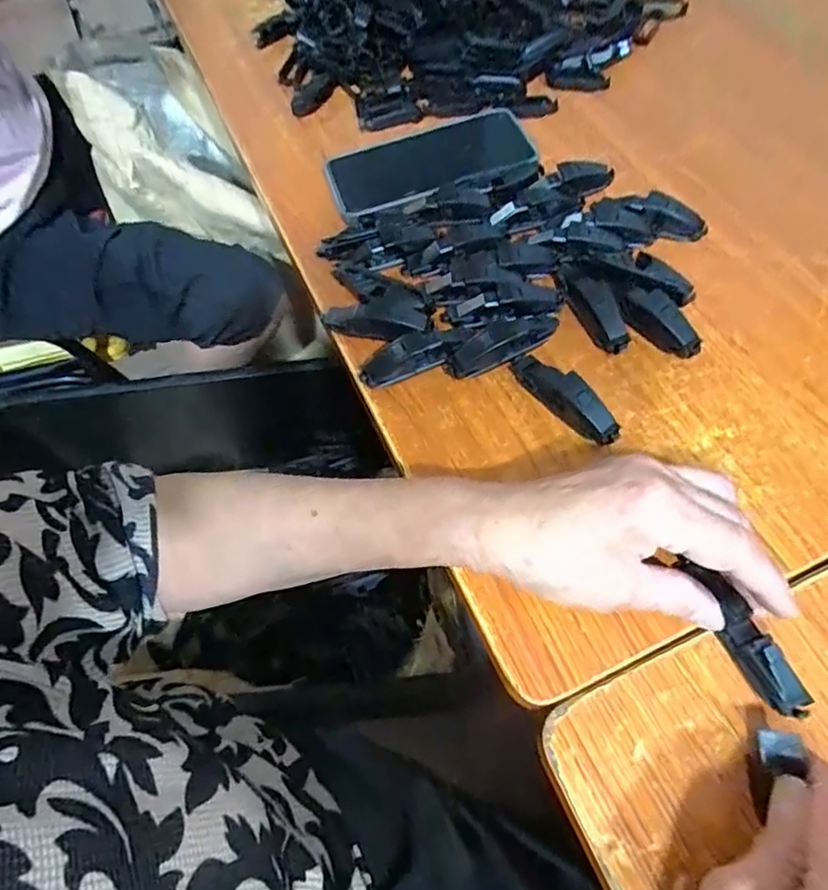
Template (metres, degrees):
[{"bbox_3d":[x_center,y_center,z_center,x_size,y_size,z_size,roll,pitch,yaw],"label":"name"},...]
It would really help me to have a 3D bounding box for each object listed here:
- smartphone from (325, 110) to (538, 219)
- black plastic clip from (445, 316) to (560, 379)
[{"bbox_3d":[0.013,-0.231,0.483,0.162,0.014,0.086,-20,54,-4],"label":"smartphone"},{"bbox_3d":[0.059,-0.067,0.388,0.078,0.015,0.024,-24,62,-7],"label":"black plastic clip"}]

